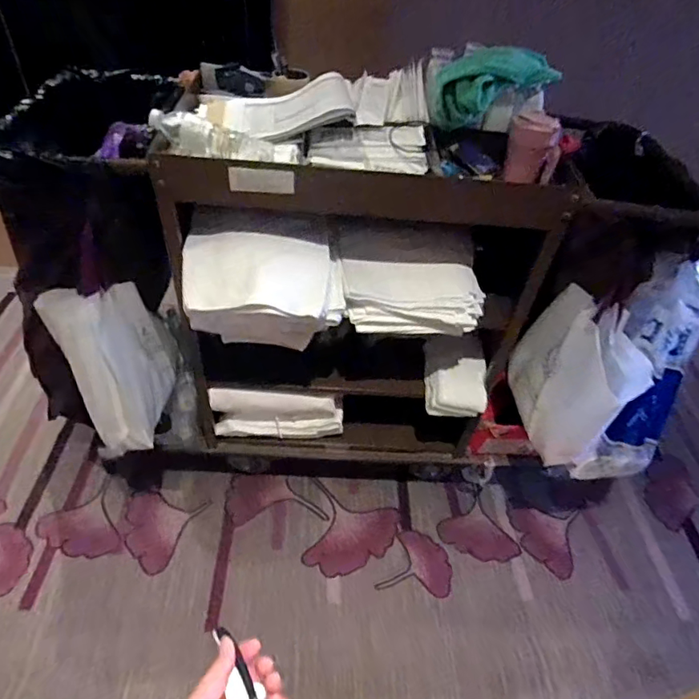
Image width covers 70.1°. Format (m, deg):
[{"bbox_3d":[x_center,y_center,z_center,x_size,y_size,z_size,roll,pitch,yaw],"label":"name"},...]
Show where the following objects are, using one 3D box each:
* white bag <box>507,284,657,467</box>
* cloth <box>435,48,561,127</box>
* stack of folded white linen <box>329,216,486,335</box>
[{"bbox_3d":[0.519,0.058,1.167,0.122,0.351,0.284,-5,47,-11],"label":"white bag"},{"bbox_3d":[0.279,-0.524,0.957,0.245,0.115,0.059,-21,51,-5],"label":"cloth"},{"bbox_3d":[0.128,-0.167,1.066,0.298,0.149,0.208,-1,46,-8],"label":"stack of folded white linen"}]

